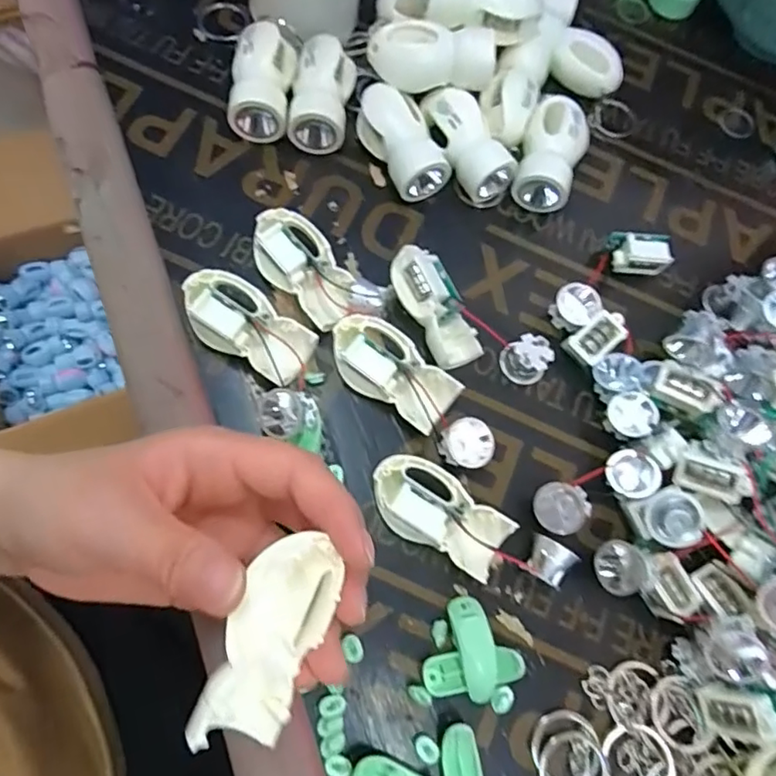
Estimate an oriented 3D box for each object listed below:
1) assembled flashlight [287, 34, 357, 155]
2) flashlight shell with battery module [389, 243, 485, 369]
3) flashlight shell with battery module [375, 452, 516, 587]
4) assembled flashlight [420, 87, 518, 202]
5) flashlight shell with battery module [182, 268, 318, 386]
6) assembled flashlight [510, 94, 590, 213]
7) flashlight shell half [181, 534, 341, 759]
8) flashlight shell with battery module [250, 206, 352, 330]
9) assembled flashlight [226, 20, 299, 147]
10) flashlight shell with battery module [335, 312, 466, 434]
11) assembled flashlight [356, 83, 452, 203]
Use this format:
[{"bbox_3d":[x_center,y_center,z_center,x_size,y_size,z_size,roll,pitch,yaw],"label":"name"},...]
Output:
[{"bbox_3d":[-0.036,-0.163,0.323,0.029,0.028,0.056,10,70,-5],"label":"assembled flashlight"},{"bbox_3d":[0.023,-0.041,0.291,0.028,0.018,0.066,-29,91,-10],"label":"flashlight shell with battery module"},{"bbox_3d":[0.023,0.056,0.263,0.066,0.018,0.033,35,75,-5],"label":"flashlight shell with battery module"},{"bbox_3d":[0.043,-0.137,0.324,0.028,0.034,0.062,-34,79,-17],"label":"assembled flashlight"},{"bbox_3d":[-0.068,-0.032,0.278,0.063,0.023,0.035,33,70,4],"label":"flashlight shell with battery module"},{"bbox_3d":[0.093,-0.133,0.332,0.034,0.031,0.060,22,70,0],"label":"assembled flashlight"},{"bbox_3d":[-0.036,0.077,0.180,0.027,0.021,0.062,24,75,4],"label":"flashlight shell half"},{"bbox_3d":[-0.041,-0.060,0.293,0.035,0.025,0.066,-41,81,-18],"label":"flashlight shell with battery module"},{"bbox_3d":[-0.068,-0.167,0.319,0.030,0.026,0.058,7,71,-6],"label":"assembled flashlight"},{"bbox_3d":[0.003,-0.009,0.281,0.064,0.024,0.034,39,71,6],"label":"flashlight shell with battery module"},{"bbox_3d":[0.006,-0.137,0.322,0.030,0.026,0.064,-26,77,-15],"label":"assembled flashlight"}]

